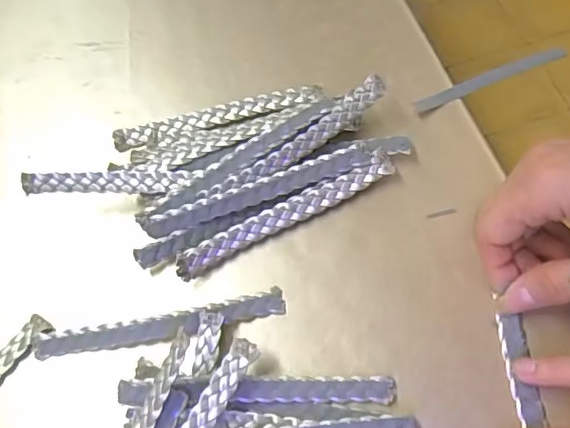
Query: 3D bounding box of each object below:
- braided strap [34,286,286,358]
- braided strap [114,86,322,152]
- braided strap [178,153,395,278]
[{"bbox_3d":[-0.067,0.060,0.302,0.134,0.012,0.015,-11,63,-2],"label":"braided strap"},{"bbox_3d":[-0.043,-0.062,0.360,0.134,0.007,0.016,-13,63,-3],"label":"braided strap"},{"bbox_3d":[0.001,0.000,0.322,0.135,0.014,0.013,-26,65,-10],"label":"braided strap"}]

